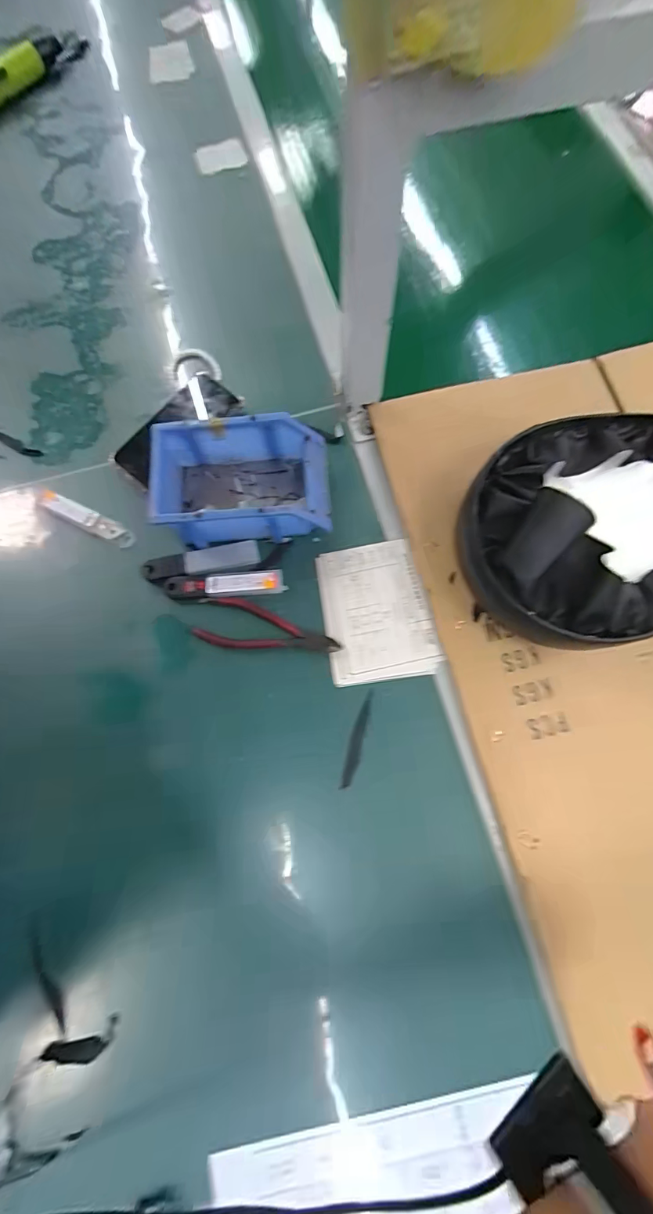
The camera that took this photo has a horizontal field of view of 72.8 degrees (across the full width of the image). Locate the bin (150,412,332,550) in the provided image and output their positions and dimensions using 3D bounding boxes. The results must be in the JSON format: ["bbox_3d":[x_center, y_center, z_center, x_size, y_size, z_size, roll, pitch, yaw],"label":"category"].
[{"bbox_3d":[-0.094,-0.136,0.487,0.188,0.072,0.117,-6,74,0],"label":"bin"}]

